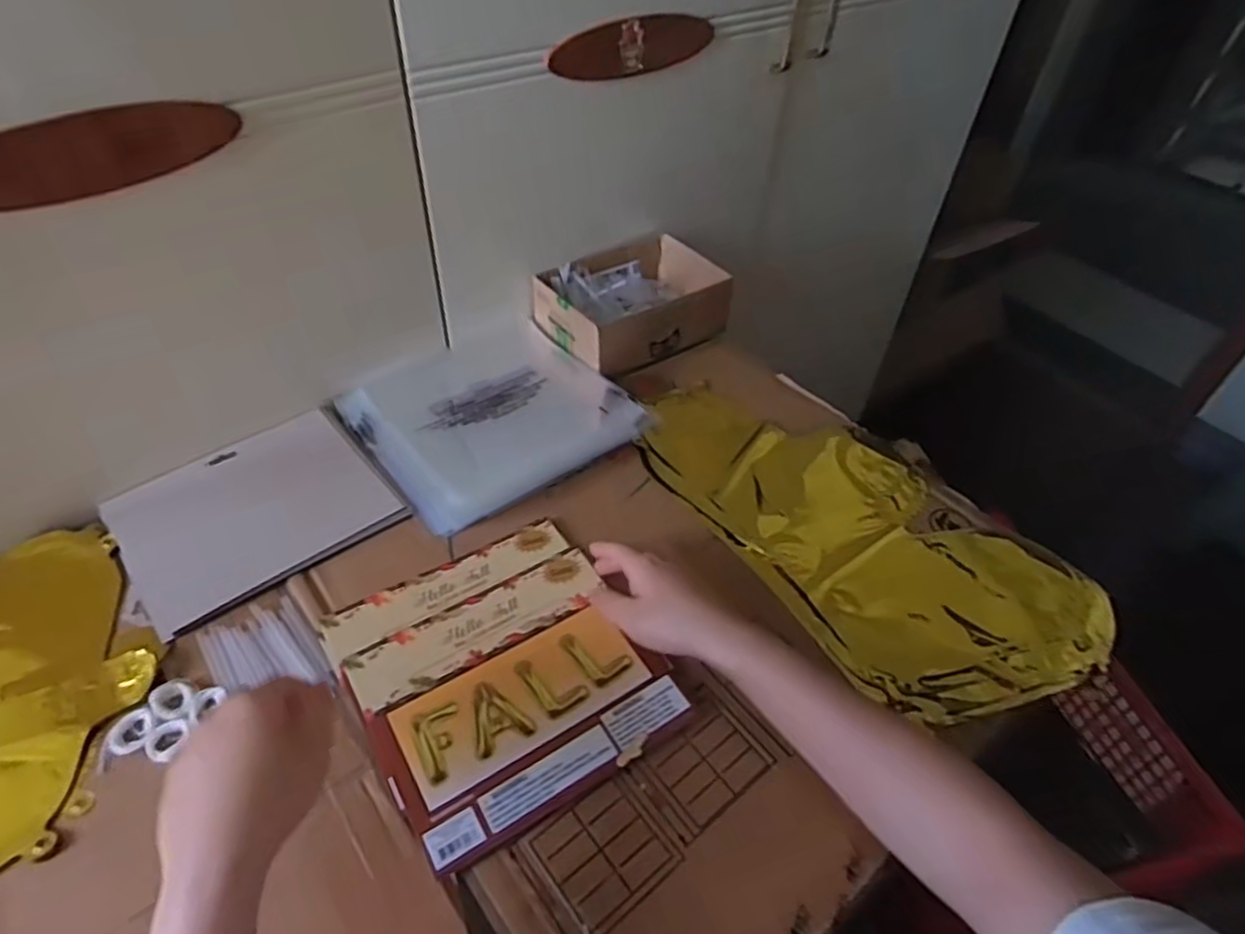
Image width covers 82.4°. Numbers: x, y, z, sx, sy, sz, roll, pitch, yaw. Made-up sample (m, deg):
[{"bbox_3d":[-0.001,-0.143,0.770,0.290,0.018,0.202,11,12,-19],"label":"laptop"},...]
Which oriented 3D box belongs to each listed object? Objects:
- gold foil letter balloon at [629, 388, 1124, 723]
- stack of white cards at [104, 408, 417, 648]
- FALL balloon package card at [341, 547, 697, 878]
[{"bbox_3d":[0.203,0.046,0.633,0.220,0.028,0.399,-28,56,-27],"label":"gold foil letter balloon"},{"bbox_3d":[-0.310,0.035,0.604,0.200,0.010,0.159,-31,58,-28],"label":"stack of white cards"},{"bbox_3d":[-0.074,0.157,0.509,0.195,0.007,0.165,-25,55,-24],"label":"FALL balloon package card"}]

